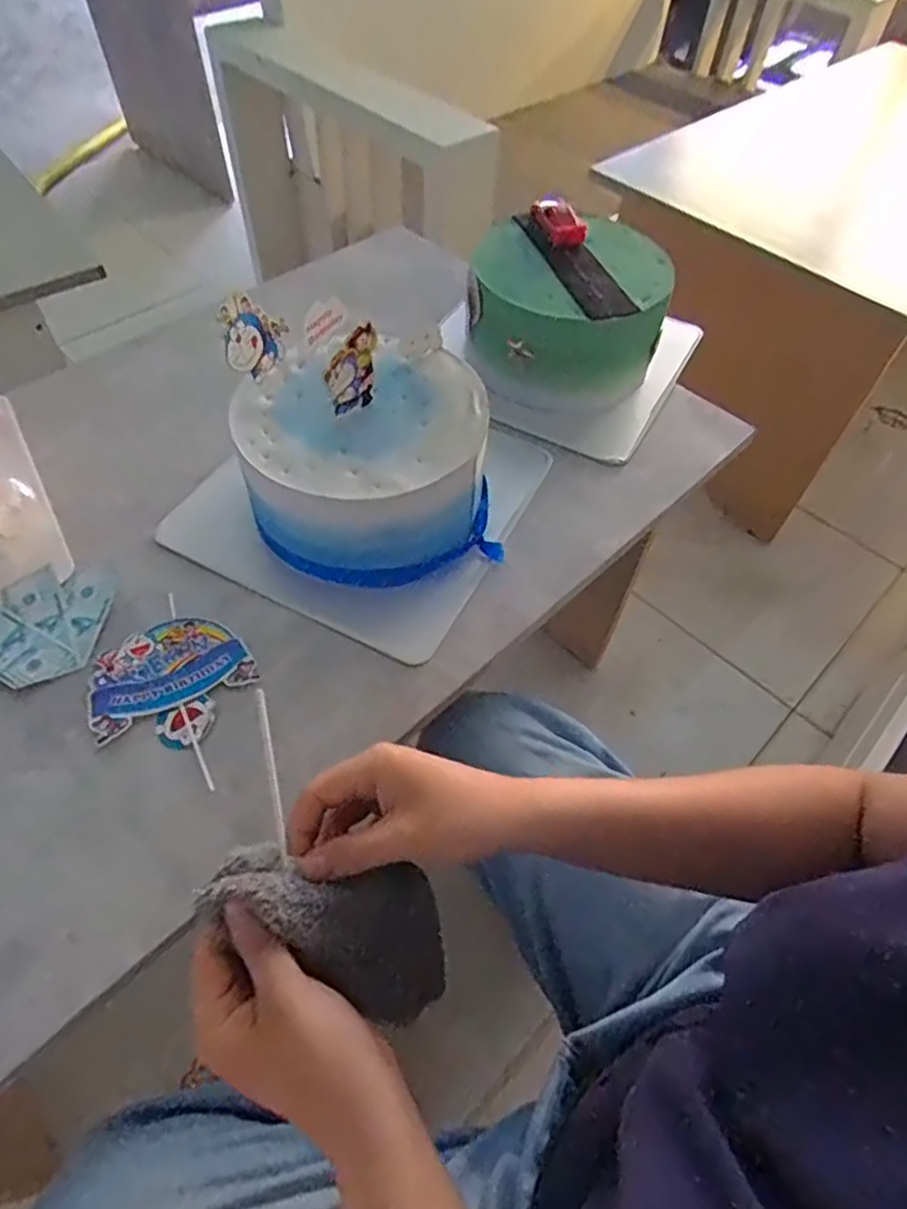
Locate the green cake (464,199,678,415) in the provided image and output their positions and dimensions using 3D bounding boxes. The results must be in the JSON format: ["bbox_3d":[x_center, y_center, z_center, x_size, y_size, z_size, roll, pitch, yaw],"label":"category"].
[{"bbox_3d":[0.112,-0.300,0.666,0.185,0.121,0.159,7,55,3],"label":"green cake"}]

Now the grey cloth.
[{"bbox_3d":[-0.052,0.143,0.306,0.121,0.023,0.060,35,55,-21],"label":"grey cloth"}]

